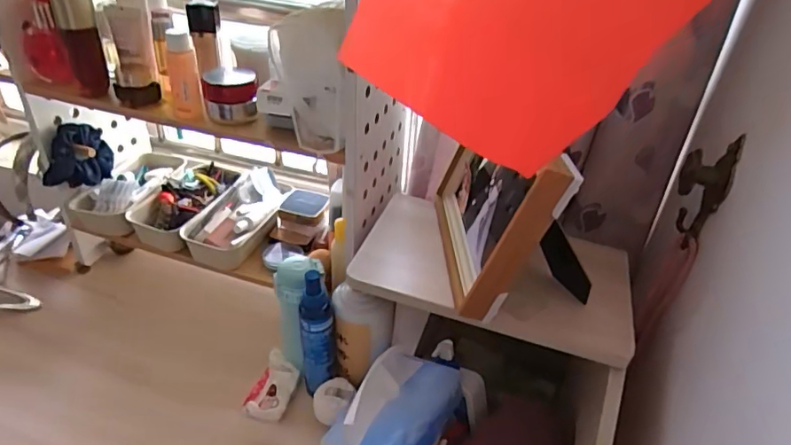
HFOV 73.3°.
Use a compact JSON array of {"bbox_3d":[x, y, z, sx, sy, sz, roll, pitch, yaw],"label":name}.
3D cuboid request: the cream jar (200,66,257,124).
[{"bbox_3d":[-0.208,-0.161,0.671,0.063,0.056,0.060,-7,36,-17],"label":"cream jar"}]

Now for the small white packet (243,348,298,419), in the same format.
[{"bbox_3d":[-0.165,0.221,0.717,0.054,0.034,0.086,8,34,6],"label":"small white packet"}]

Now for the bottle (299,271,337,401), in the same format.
[{"bbox_3d":[-0.097,0.144,0.668,0.046,0.181,0.036,-5,35,-14],"label":"bottle"}]

